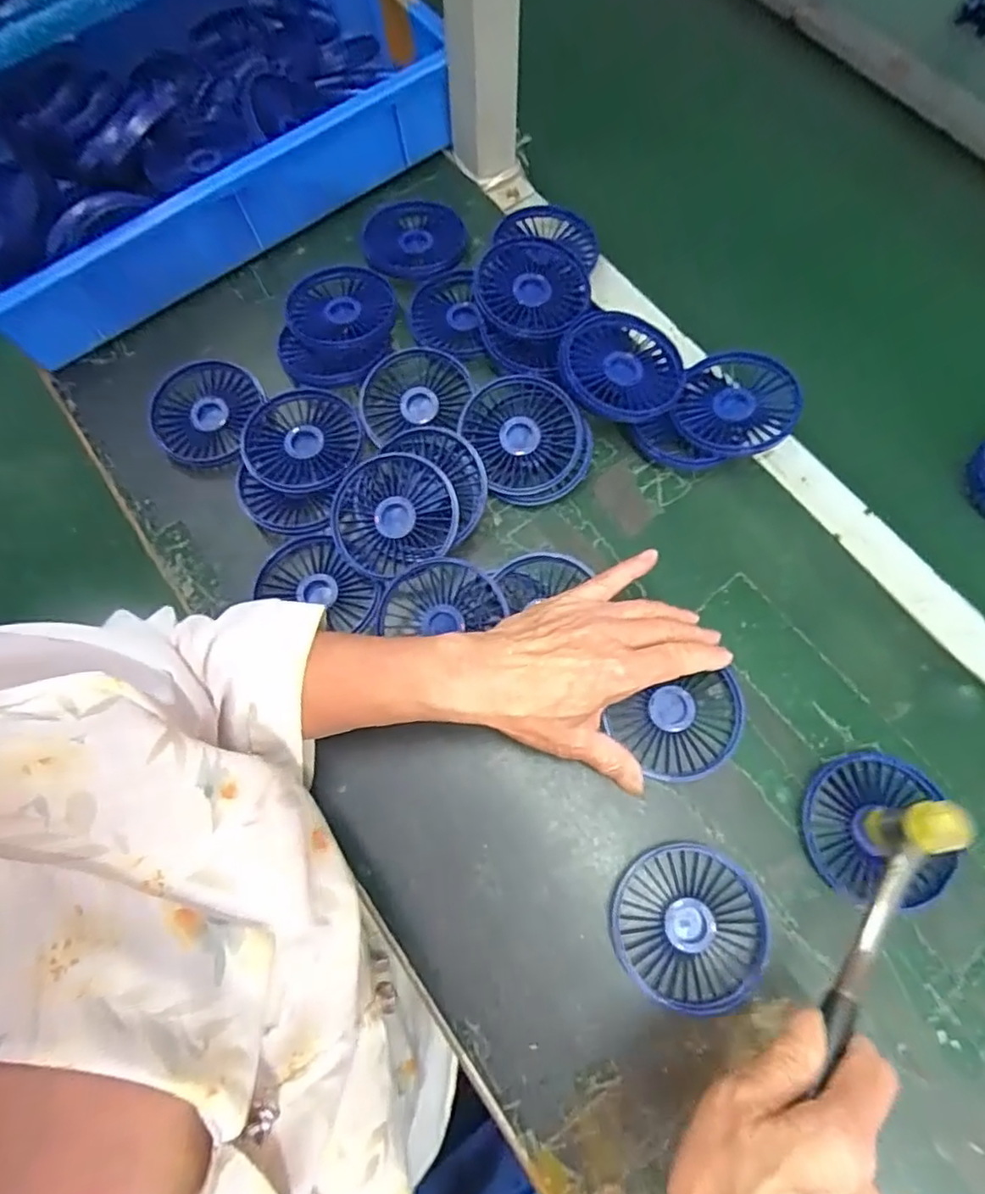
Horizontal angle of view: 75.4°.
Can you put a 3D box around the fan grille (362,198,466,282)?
[{"bbox_3d":[-0.067,-0.307,0.547,0.085,0.013,0.084,0,73,2],"label":"fan grille"}]

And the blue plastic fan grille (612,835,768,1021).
[{"bbox_3d":[0.117,0.194,0.378,0.086,0.012,0.087,-9,73,-1],"label":"blue plastic fan grille"}]

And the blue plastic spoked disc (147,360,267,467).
[{"bbox_3d":[-0.225,-0.143,0.499,0.076,0.025,0.087,11,73,5],"label":"blue plastic spoked disc"}]

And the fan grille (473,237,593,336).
[{"bbox_3d":[0.029,-0.238,0.488,0.087,0.016,0.080,0,84,3],"label":"fan grille"}]

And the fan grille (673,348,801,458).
[{"bbox_3d":[0.177,-0.139,0.462,0.079,0.021,0.086,-4,68,10],"label":"fan grille"}]

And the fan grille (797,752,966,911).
[{"bbox_3d":[0.233,0.140,0.386,0.083,0.011,0.085,-3,73,1],"label":"fan grille"}]

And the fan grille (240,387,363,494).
[{"bbox_3d":[-0.143,-0.116,0.476,0.082,0.016,0.083,-3,73,1],"label":"fan grille"}]

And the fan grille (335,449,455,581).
[{"bbox_3d":[-0.070,-0.057,0.449,0.089,0.024,0.088,-2,80,14],"label":"fan grille"}]

